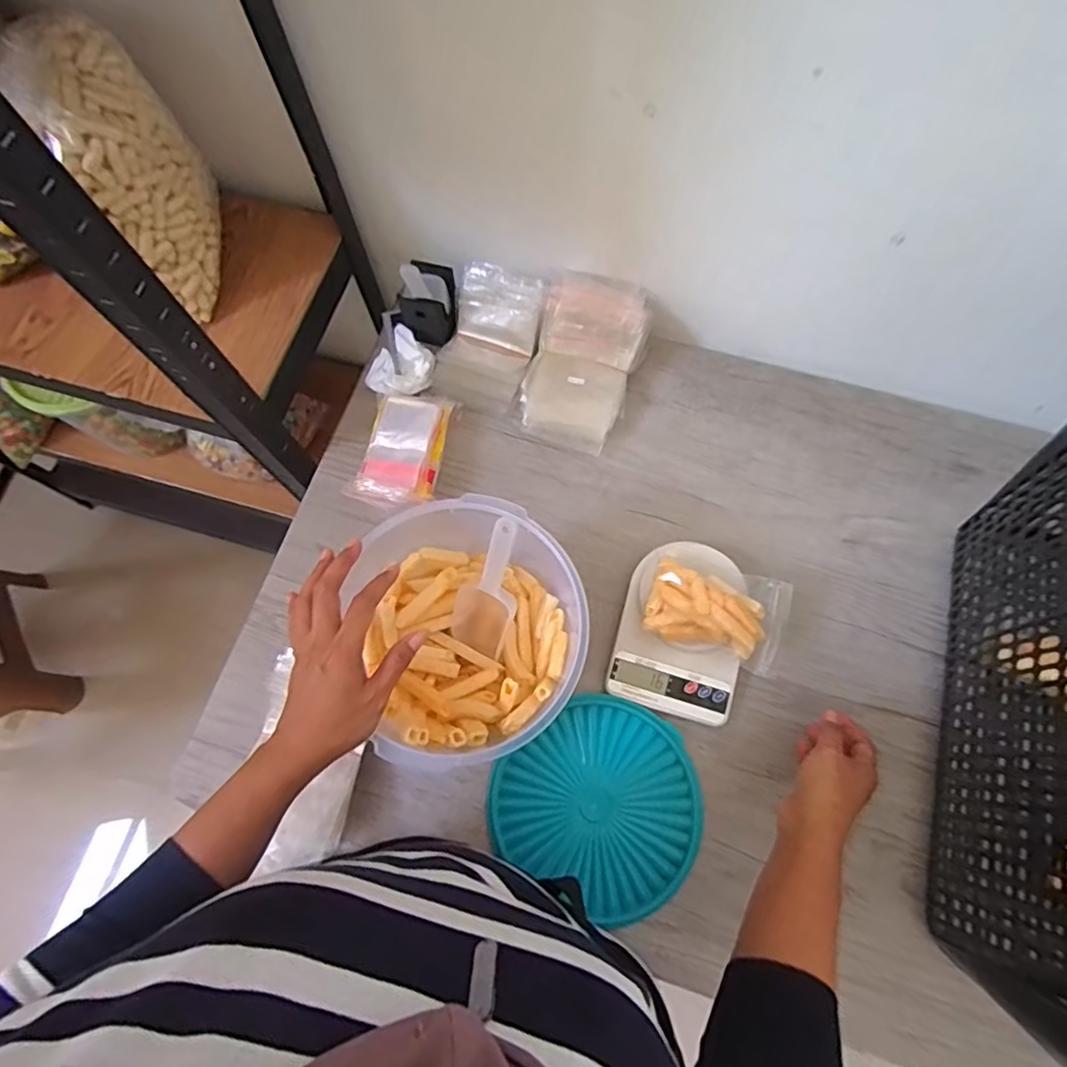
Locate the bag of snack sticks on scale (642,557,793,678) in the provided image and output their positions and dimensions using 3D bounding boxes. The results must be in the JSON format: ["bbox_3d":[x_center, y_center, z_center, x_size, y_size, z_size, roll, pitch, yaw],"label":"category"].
[{"bbox_3d":[0.187,0.077,0.604,0.136,0.033,0.091,18,73,6],"label":"bag of snack sticks on scale"}]

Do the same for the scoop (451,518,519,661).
[{"bbox_3d":[-0.037,0.051,0.536,0.056,0.142,0.037,24,43,8],"label":"scoop"}]

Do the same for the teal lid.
[{"bbox_3d":[0.067,0.264,0.594,0.193,0.020,0.186,0,72,1],"label":"teal lid"}]

